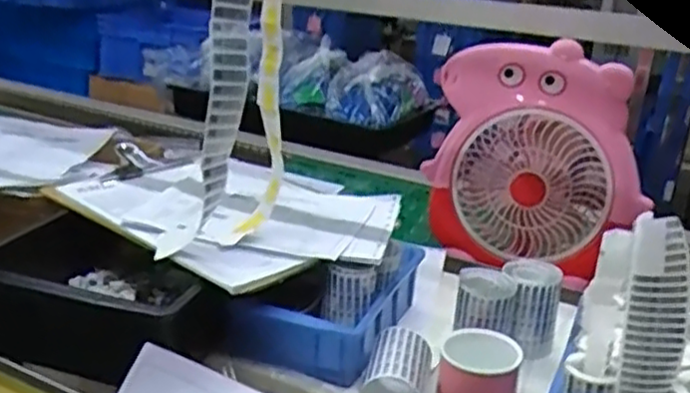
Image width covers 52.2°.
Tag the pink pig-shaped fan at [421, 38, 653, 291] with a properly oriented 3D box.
[{"bbox_3d":[0.222,-0.033,0.838,0.245,0.263,0.066,10,20,14],"label":"pink pig-shaped fan"}]

